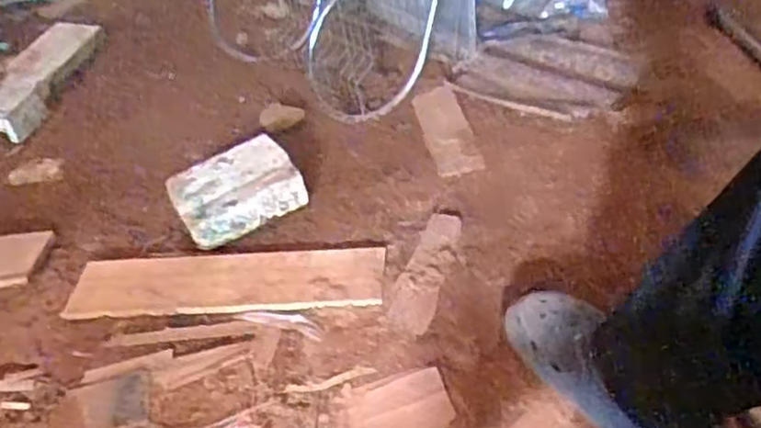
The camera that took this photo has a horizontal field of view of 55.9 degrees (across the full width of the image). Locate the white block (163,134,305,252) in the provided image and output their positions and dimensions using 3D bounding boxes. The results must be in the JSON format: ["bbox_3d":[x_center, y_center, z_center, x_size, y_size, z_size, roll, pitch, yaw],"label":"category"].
[{"bbox_3d":[-0.206,-0.033,1.019,0.169,0.072,0.124,-24,43,-21],"label":"white block"}]

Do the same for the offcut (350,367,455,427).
[{"bbox_3d":[0.019,0.209,0.768,0.111,0.008,0.077,-17,41,-13],"label":"offcut"}]

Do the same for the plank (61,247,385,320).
[{"bbox_3d":[-0.197,0.087,0.927,0.400,0.014,0.104,-2,40,6],"label":"plank"}]

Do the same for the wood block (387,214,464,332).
[{"bbox_3d":[0.062,0.068,0.931,0.053,0.013,0.210,9,42,18],"label":"wood block"}]

